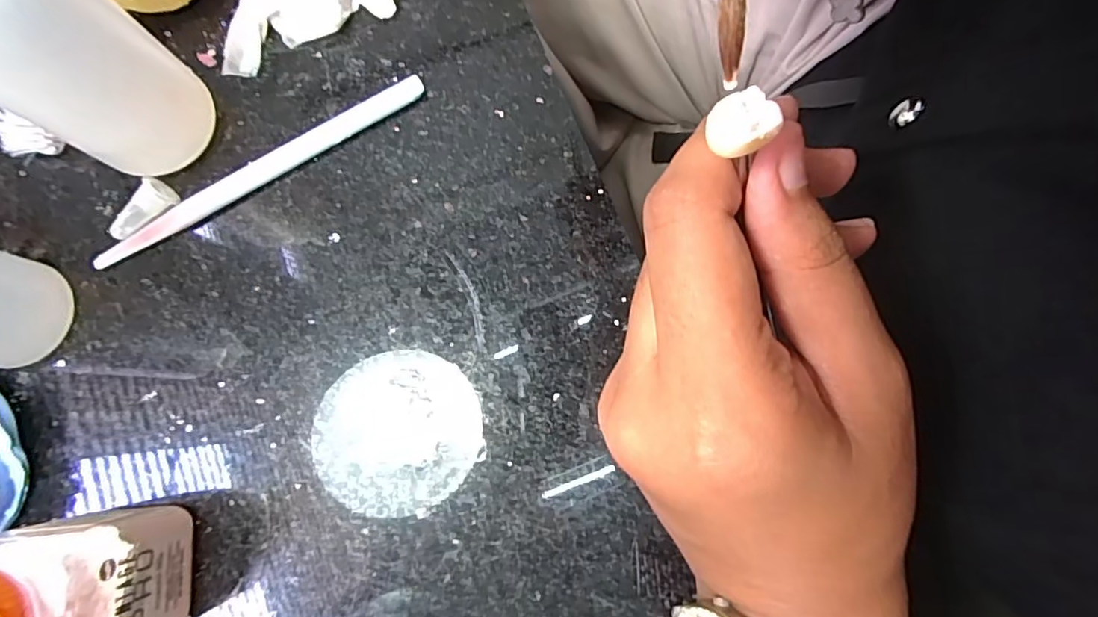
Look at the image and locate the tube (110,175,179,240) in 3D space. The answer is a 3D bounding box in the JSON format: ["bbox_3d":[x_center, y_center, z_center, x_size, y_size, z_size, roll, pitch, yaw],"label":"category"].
[{"bbox_3d":[-0.153,-0.037,0.207,0.026,0.008,0.013,-43,82,-6],"label":"tube"}]

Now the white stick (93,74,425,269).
[{"bbox_3d":[-0.110,-0.054,0.213,0.137,0.004,0.008,-31,81,-4],"label":"white stick"}]

